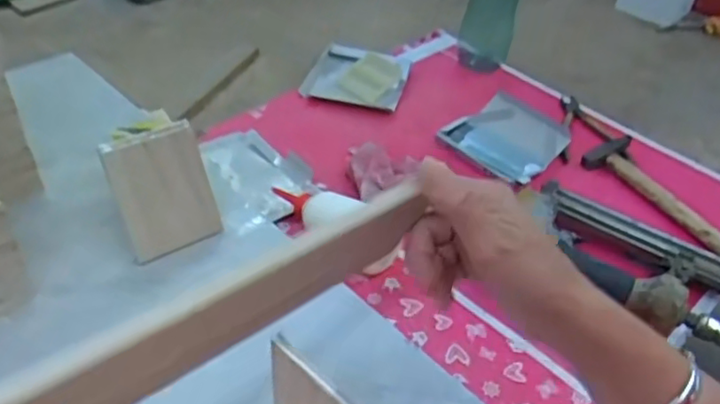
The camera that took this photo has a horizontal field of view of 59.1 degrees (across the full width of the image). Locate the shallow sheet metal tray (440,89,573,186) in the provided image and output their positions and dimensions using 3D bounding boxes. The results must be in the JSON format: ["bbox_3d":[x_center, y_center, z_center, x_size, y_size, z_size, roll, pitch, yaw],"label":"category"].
[{"bbox_3d":[0.187,-0.091,0.812,0.133,0.044,0.128,34,48,27],"label":"shallow sheet metal tray"}]

